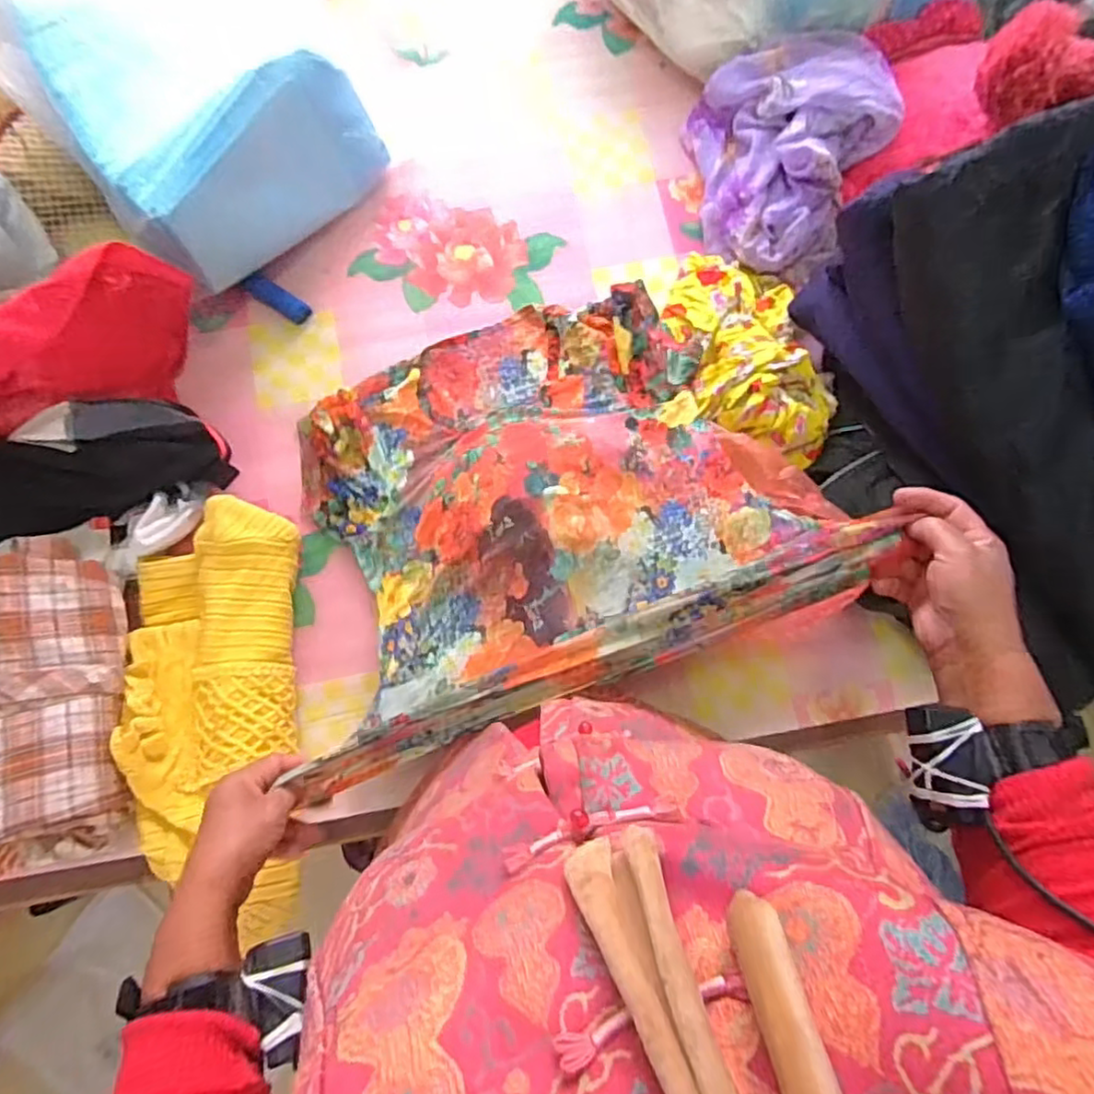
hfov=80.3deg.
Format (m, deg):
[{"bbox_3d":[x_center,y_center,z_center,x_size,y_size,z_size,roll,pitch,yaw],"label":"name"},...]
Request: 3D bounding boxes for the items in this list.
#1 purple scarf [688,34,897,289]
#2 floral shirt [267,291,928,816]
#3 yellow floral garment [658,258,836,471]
[{"bbox_3d":[0.271,-0.470,0.765,0.226,0.095,0.263,21,81,4],"label":"purple scarf"},{"bbox_3d":[-0.017,-0.079,0.634,0.474,0.253,0.423,-21,80,-3],"label":"floral shirt"},{"bbox_3d":[0.230,-0.222,0.730,0.152,0.073,0.279,-14,80,-2],"label":"yellow floral garment"}]

